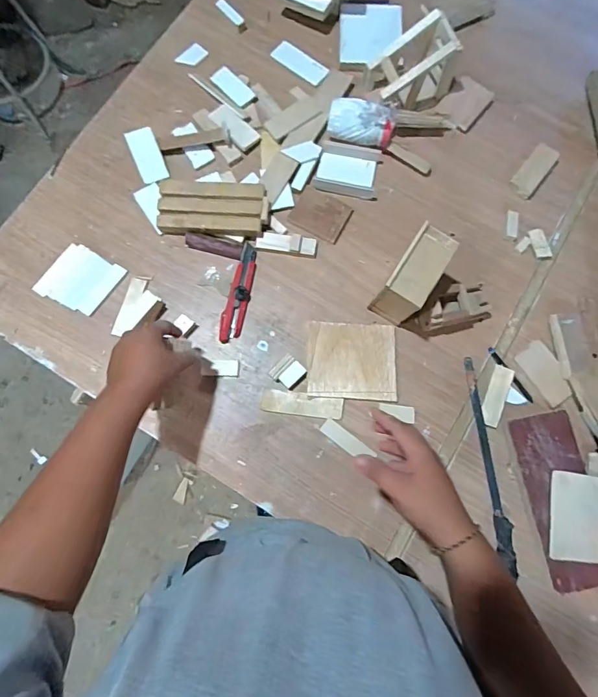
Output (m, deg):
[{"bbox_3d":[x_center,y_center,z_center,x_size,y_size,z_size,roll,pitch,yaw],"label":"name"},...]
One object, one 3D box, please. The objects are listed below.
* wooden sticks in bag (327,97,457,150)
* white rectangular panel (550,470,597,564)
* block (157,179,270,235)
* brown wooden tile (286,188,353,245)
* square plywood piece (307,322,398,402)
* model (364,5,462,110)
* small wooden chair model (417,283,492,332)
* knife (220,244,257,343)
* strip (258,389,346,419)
[{"bbox_3d":[0.157,-0.367,0.697,0.219,0.050,0.066,1,78,-1],"label":"wooden sticks in bag"},{"bbox_3d":[0.393,0.236,0.590,0.072,0.011,0.118,1,86,19],"label":"white rectangular panel"},{"bbox_3d":[-0.135,-0.223,0.672,0.170,0.023,0.087,5,78,-1],"label":"block"},{"bbox_3d":[0.035,-0.218,0.688,0.087,0.006,0.071,29,79,4],"label":"brown wooden tile"},{"bbox_3d":[0.084,0.019,0.642,0.128,0.009,0.114,4,78,-1],"label":"square plywood piece"},{"bbox_3d":[0.180,-0.457,0.686,0.129,0.093,0.097,-33,81,-8],"label":"model"},{"bbox_3d":[0.243,-0.061,0.638,0.114,0.061,0.056,-21,79,-6],"label":"small wooden chair model"},{"bbox_3d":[-0.091,-0.086,0.653,0.032,0.018,0.157,15,78,1],"label":"knife"},{"bbox_3d":[0.005,0.083,0.630,0.119,0.004,0.032,7,85,-2],"label":"strip"}]

